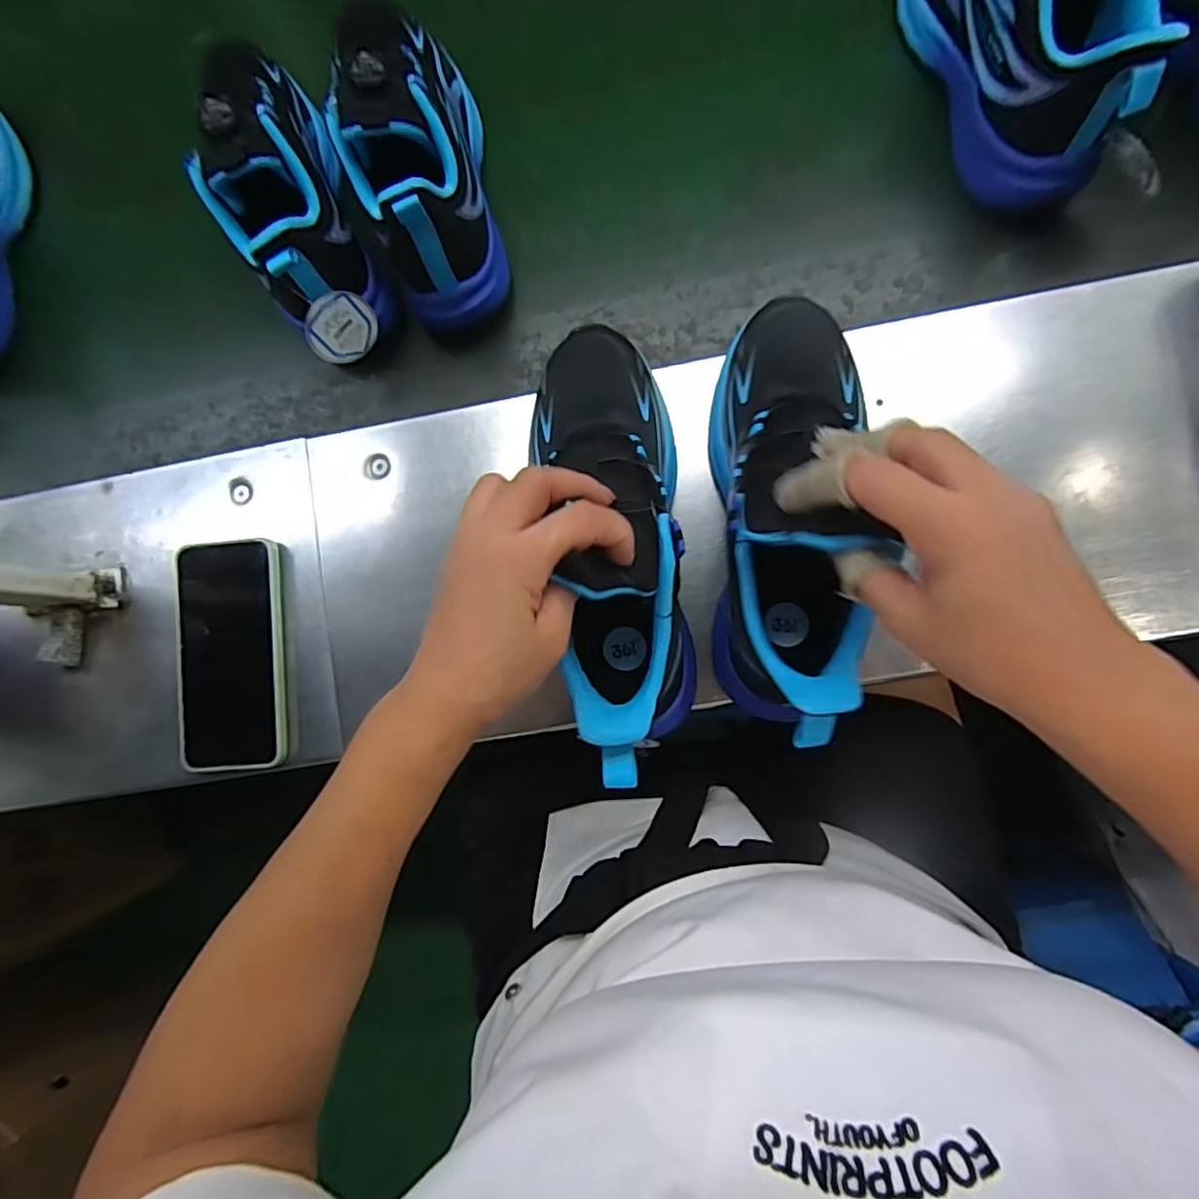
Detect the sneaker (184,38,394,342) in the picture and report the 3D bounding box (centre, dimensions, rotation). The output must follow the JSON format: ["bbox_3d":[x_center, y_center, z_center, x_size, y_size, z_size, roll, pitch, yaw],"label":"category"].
[{"bbox_3d":[-0.224,-0.288,0.426,0.072,0.127,0.224,-25,84,1],"label":"sneaker"}]

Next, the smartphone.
[{"bbox_3d":[-0.267,0.040,0.437,0.078,0.019,0.163,-4,85,3],"label":"smartphone"}]

